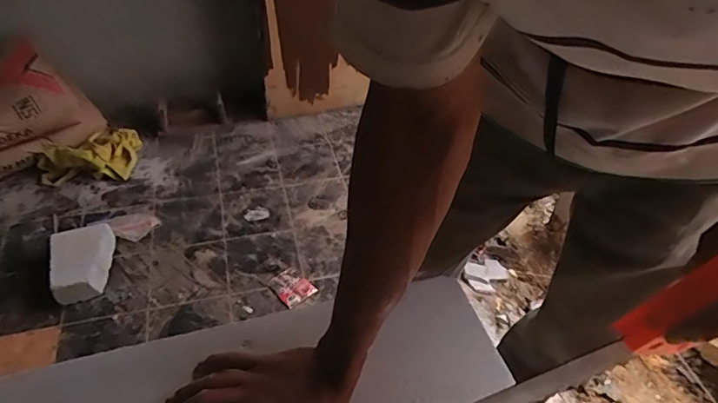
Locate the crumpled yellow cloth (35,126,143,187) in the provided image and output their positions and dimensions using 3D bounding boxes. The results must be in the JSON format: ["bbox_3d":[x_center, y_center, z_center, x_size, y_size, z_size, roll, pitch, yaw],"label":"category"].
[{"bbox_3d":[-0.883,-0.150,1.624,0.309,0.085,0.192,-12,45,-18],"label":"crumpled yellow cloth"}]

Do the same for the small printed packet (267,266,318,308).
[{"bbox_3d":[-0.178,0.225,1.305,0.109,0.008,0.085,36,51,29],"label":"small printed packet"}]

